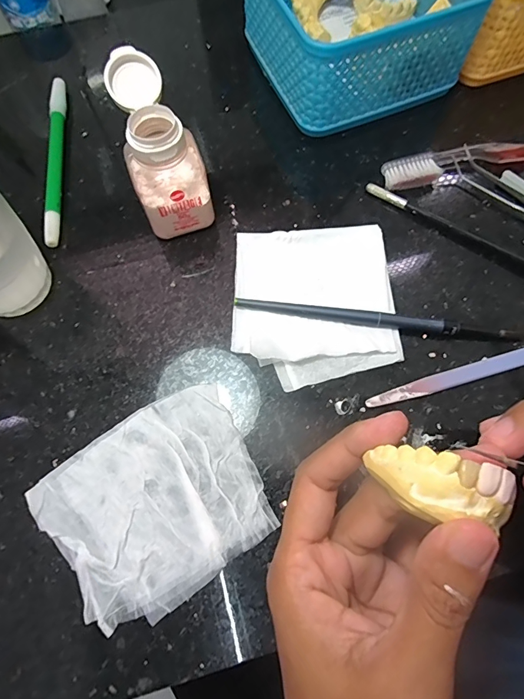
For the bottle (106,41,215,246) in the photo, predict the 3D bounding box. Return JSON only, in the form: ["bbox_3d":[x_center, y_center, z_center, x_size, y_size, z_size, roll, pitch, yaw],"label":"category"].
[{"bbox_3d":[-0.056,-0.115,0.233,0.040,0.077,0.064,-13,70,-3],"label":"bottle"}]

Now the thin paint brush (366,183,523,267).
[{"bbox_3d":[0.151,-0.061,0.246,0.188,0.007,0.008,32,74,12],"label":"thin paint brush"}]

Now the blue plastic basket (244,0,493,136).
[{"bbox_3d":[0.068,-0.236,0.280,0.133,0.065,0.129,-22,71,-6],"label":"blue plastic basket"}]

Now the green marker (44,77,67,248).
[{"bbox_3d":[-0.143,-0.134,0.276,0.009,0.010,0.143,-7,70,-1],"label":"green marker"}]

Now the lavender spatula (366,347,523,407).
[{"bbox_3d":[0.124,0.011,0.222,0.135,0.005,0.010,-16,71,-4],"label":"lavender spatula"}]

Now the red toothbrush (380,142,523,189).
[{"bbox_3d":[0.171,-0.134,0.269,0.182,0.012,0.021,-11,70,-3],"label":"red toothbrush"}]

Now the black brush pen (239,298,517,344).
[{"bbox_3d":[0.065,-0.017,0.231,0.160,0.008,0.007,6,70,4],"label":"black brush pen"}]

